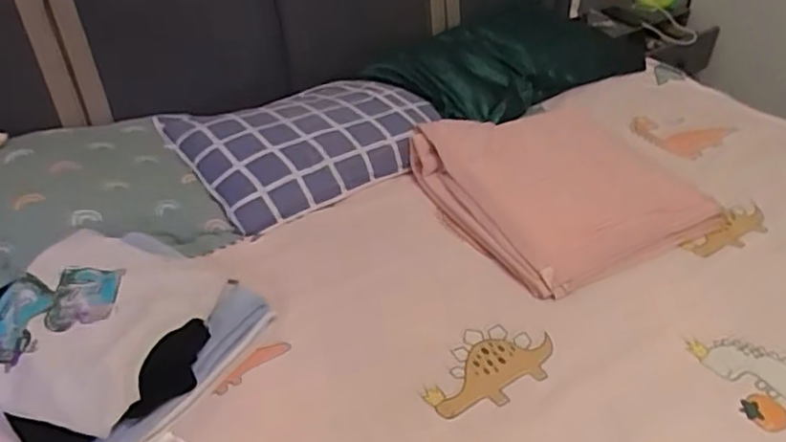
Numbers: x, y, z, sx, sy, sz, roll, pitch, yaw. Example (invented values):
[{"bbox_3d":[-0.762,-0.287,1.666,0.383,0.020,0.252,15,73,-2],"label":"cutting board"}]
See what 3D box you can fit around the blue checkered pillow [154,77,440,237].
[{"bbox_3d":[-0.193,-0.182,1.421,0.552,0.110,0.389,-20,41,-26],"label":"blue checkered pillow"}]

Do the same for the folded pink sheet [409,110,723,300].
[{"bbox_3d":[0.342,-0.085,1.312,0.503,0.087,0.488,-19,41,-25],"label":"folded pink sheet"}]

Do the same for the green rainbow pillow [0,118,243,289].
[{"bbox_3d":[-0.680,0.001,1.120,0.670,0.134,0.410,-21,42,-27],"label":"green rainbow pillow"}]

